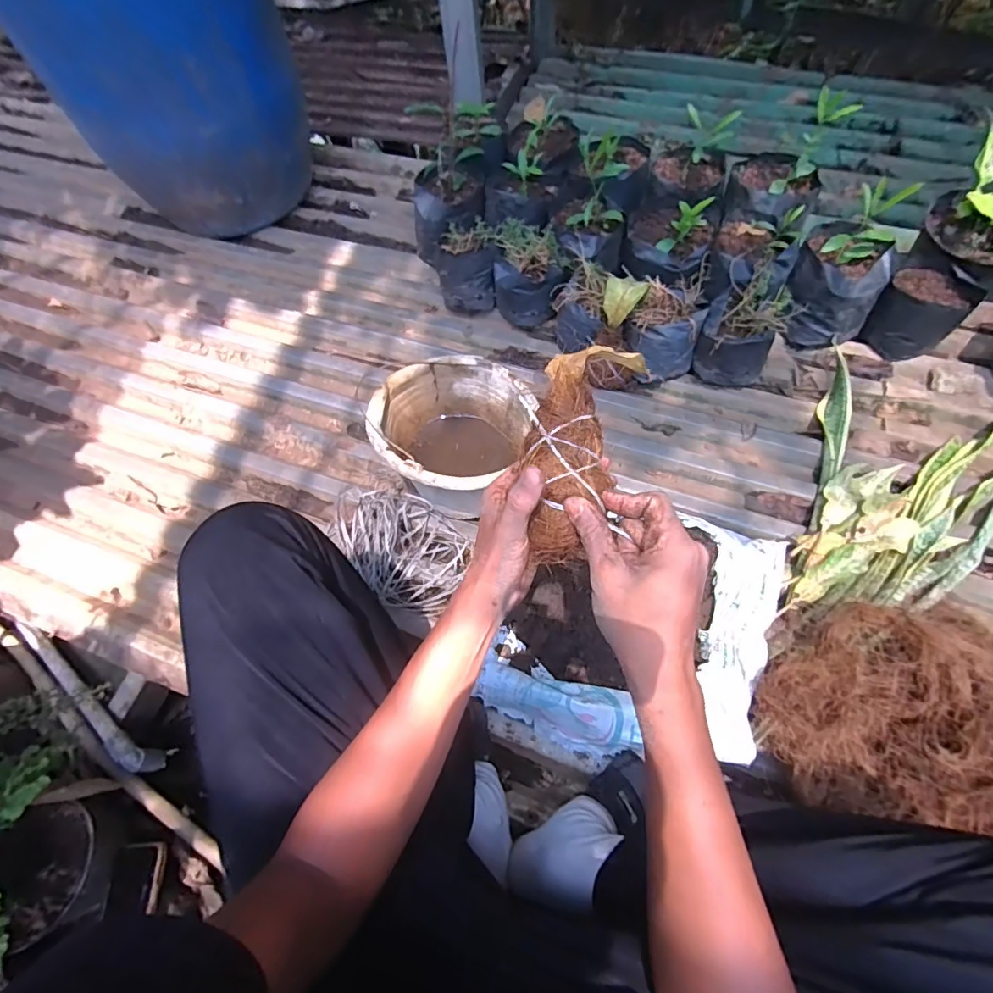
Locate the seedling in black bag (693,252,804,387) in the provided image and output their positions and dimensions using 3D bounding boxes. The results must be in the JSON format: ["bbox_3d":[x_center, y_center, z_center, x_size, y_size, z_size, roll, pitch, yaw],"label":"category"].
[{"bbox_3d":[0.429,-0.293,0.877,0.126,0.142,0.162,28,72,14],"label":"seedling in black bag"}]

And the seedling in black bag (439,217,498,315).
[{"bbox_3d":[-0.055,-0.438,0.999,0.114,0.145,0.096,-9,67,0],"label":"seedling in black bag"}]

